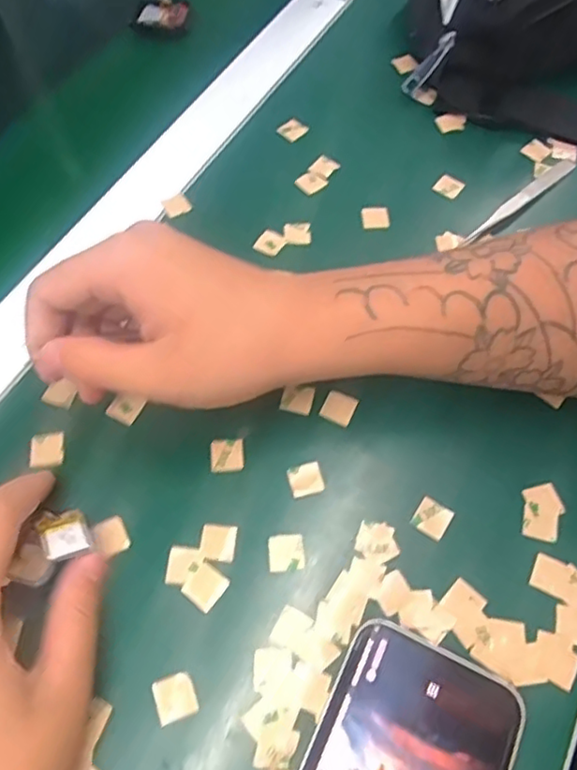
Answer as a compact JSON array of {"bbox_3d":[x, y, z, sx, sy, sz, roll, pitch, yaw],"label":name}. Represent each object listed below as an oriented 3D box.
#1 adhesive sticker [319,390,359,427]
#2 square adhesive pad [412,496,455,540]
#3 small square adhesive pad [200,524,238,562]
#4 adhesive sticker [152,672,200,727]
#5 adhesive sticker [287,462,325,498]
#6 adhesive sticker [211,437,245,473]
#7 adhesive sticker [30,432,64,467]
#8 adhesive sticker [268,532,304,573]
[{"bbox_3d":[0.026,0.011,0.307,0.015,0.004,0.016,23,63,11],"label":"adhesive sticker"},{"bbox_3d":[0.066,0.061,0.280,0.015,0.004,0.016,31,65,15],"label":"square adhesive pad"},{"bbox_3d":[-0.031,0.070,0.273,0.016,0.004,0.016,6,61,3],"label":"small square adhesive pad"},{"bbox_3d":[-0.045,0.124,0.243,0.015,0.004,0.016,-19,63,-11],"label":"adhesive sticker"},{"bbox_3d":[0.008,0.044,0.288,0.015,0.004,0.016,-12,62,-7],"label":"adhesive sticker"},{"bbox_3d":[-0.029,0.034,0.294,0.015,0.004,0.016,-6,60,1],"label":"adhesive sticker"},{"bbox_3d":[-0.116,0.031,0.294,0.015,0.004,0.018,-9,61,-6],"label":"adhesive sticker"},{"bbox_3d":[-0.001,0.075,0.272,0.015,0.004,0.017,-6,62,-1],"label":"adhesive sticker"}]

